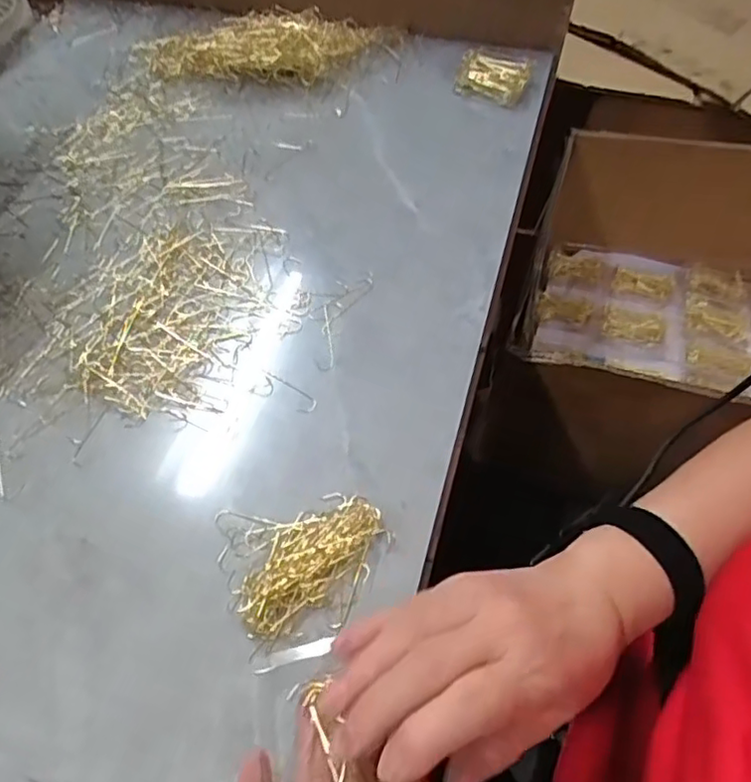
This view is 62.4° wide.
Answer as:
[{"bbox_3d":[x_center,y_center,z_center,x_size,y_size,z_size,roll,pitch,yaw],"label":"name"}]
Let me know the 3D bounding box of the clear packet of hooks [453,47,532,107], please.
[{"bbox_3d":[0.114,-0.304,0.598,0.067,0.028,0.051,13,57,11],"label":"clear packet of hooks"}]

